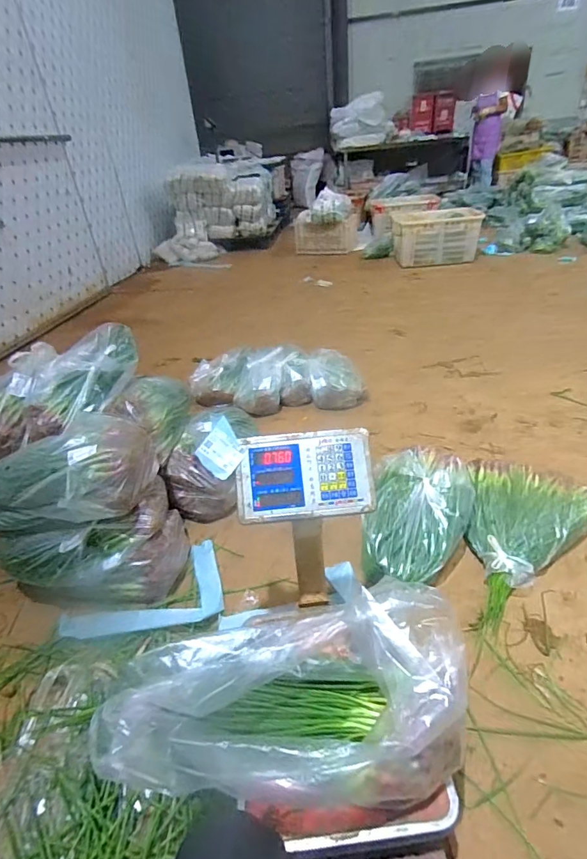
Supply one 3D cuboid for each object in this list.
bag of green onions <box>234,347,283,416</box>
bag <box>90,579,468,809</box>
[{"bbox_3d":[-0.146,-0.203,1.902,0.214,0.166,0.307,-3,33,1],"label":"bag of green onions"},{"bbox_3d":[0.001,0.346,0.573,0.420,0.194,0.206,-4,33,0],"label":"bag"}]

